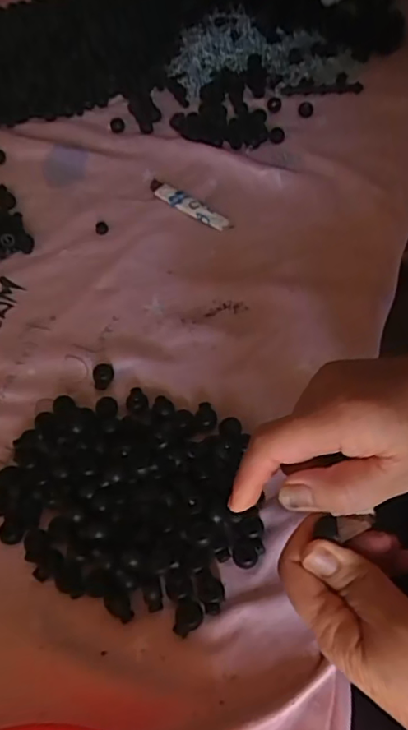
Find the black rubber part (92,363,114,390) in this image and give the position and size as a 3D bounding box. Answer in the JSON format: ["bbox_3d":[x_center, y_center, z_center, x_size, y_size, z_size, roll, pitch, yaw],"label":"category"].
[{"bbox_3d":[-0.088,0.009,0.492,0.018,0.008,0.025,-12,55,-5],"label":"black rubber part"}]

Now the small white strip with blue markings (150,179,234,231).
[{"bbox_3d":[-0.016,-0.173,0.614,0.107,0.014,0.017,35,64,25],"label":"small white strip with blue markings"}]

